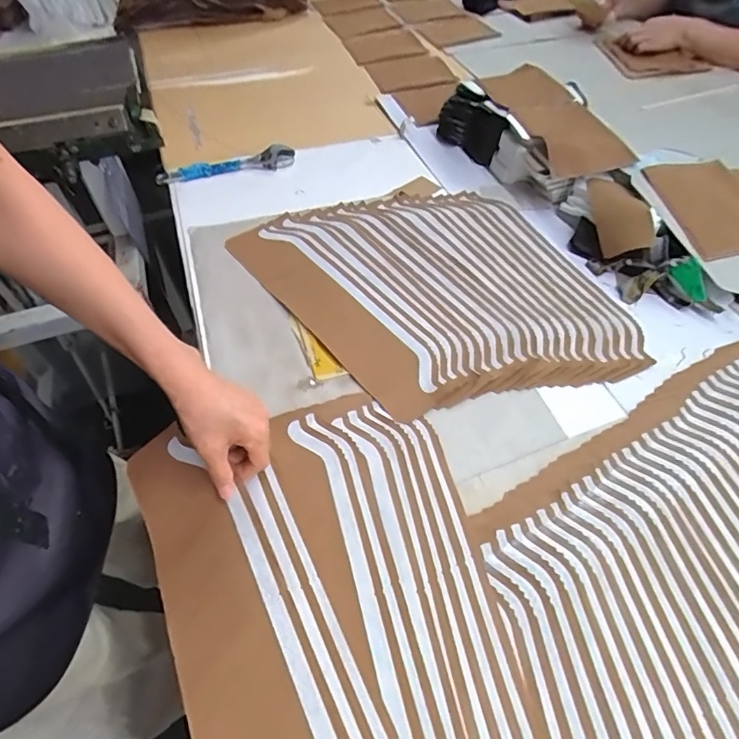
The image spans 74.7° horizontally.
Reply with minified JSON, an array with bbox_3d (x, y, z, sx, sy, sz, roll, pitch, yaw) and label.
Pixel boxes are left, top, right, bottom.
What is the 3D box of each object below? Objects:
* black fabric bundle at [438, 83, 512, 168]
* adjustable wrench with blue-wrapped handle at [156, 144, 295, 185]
[{"bbox_3d":[0.183,-0.437,0.869,0.045,0.086,0.152,-23,58,-20],"label":"black fabric bundle"},{"bbox_3d":[-0.250,-0.361,0.855,0.239,0.023,0.044,-15,54,-14],"label":"adjustable wrench with blue-wrapped handle"}]

